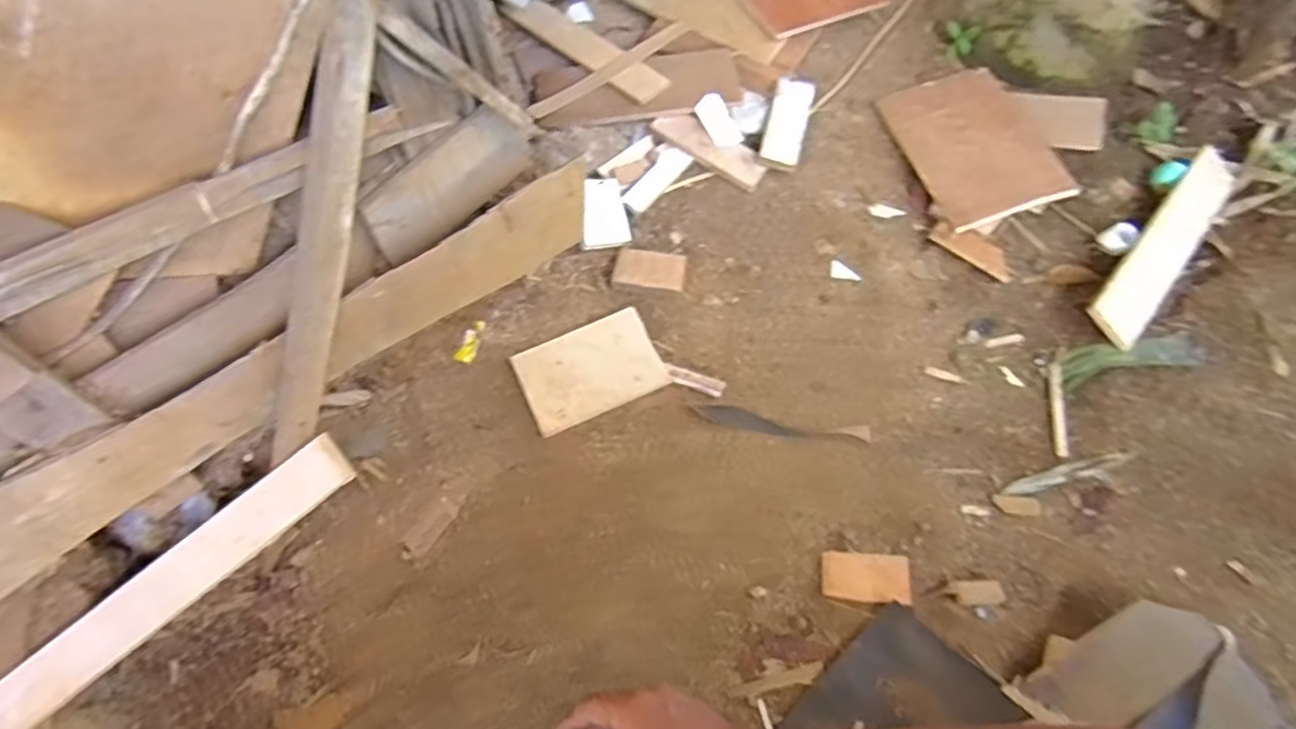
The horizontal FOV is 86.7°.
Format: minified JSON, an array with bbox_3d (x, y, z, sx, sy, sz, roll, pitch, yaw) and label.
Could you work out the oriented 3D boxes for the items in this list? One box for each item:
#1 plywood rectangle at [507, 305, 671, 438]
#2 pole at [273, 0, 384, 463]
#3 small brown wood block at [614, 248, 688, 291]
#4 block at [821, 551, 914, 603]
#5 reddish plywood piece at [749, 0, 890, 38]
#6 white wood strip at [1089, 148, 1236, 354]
[{"bbox_3d":[-0.075,0.005,0.898,0.178,0.004,0.126,-24,61,-10],"label":"plywood rectangle"},{"bbox_3d":[-0.284,-0.228,0.622,0.053,0.055,0.715,23,110,13],"label":"pole"},{"bbox_3d":[0.004,-0.136,0.964,0.097,0.011,0.060,6,60,7],"label":"small brown wood block"},{"bbox_3d":[0.238,0.232,0.749,0.090,0.013,0.050,3,60,5],"label":"block"},{"bbox_3d":[0.288,-0.615,1.157,0.221,0.014,0.098,-22,82,-12],"label":"reddish plywood piece"},{"bbox_3d":[0.698,-0.167,0.920,0.067,0.015,0.381,44,66,8],"label":"white wood strip"}]

